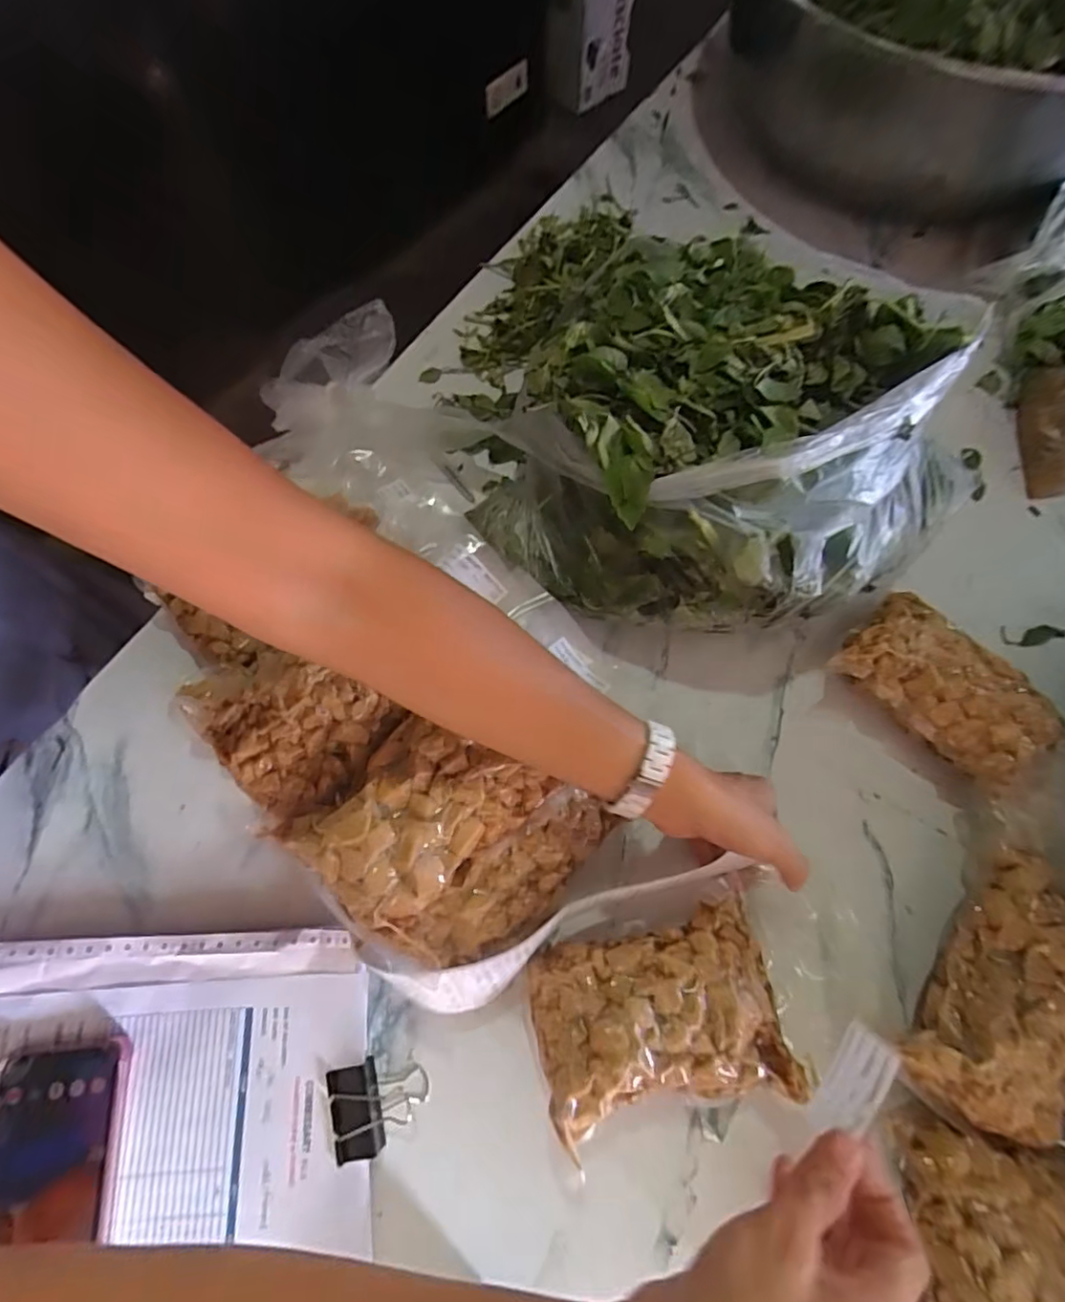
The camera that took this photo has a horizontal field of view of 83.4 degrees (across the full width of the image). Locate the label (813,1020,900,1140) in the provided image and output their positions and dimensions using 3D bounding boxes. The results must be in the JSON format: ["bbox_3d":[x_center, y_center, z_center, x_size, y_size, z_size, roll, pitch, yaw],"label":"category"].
[{"bbox_3d":[0.144,0.195,0.268,0.021,0.005,0.045,27,87,55],"label":"label"}]

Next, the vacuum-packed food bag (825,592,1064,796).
[{"bbox_3d":[0.311,0.030,0.453,0.156,0.063,0.097,40,75,13],"label":"vacuum-packed food bag"}]

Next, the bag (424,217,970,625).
[{"bbox_3d":[0.102,-0.243,0.506,0.347,0.154,0.493,-33,73,-11],"label":"bag"}]

